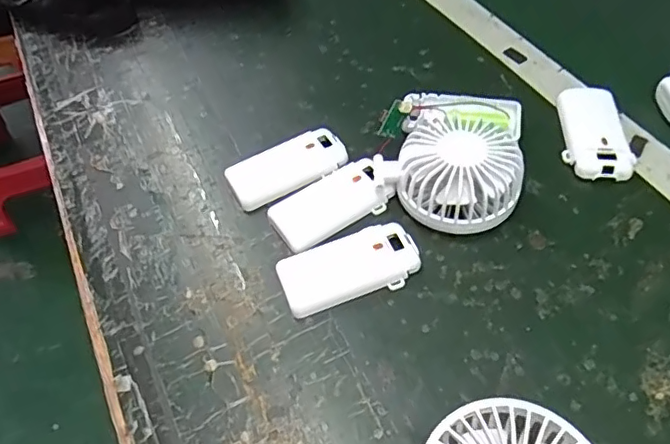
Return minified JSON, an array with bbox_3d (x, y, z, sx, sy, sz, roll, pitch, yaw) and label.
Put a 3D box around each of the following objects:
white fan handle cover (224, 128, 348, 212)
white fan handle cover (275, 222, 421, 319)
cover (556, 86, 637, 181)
[{"bbox_3d":[-0.036,-0.041,0.436,0.092,0.016,0.047,-21,53,-12],"label":"white fan handle cover"},{"bbox_3d":[0.009,0.030,0.377,0.091,0.015,0.045,-16,52,-8],"label":"white fan handle cover"},{"bbox_3d":[0.203,-0.072,0.439,0.045,0.017,0.094,3,52,7],"label":"cover"}]

